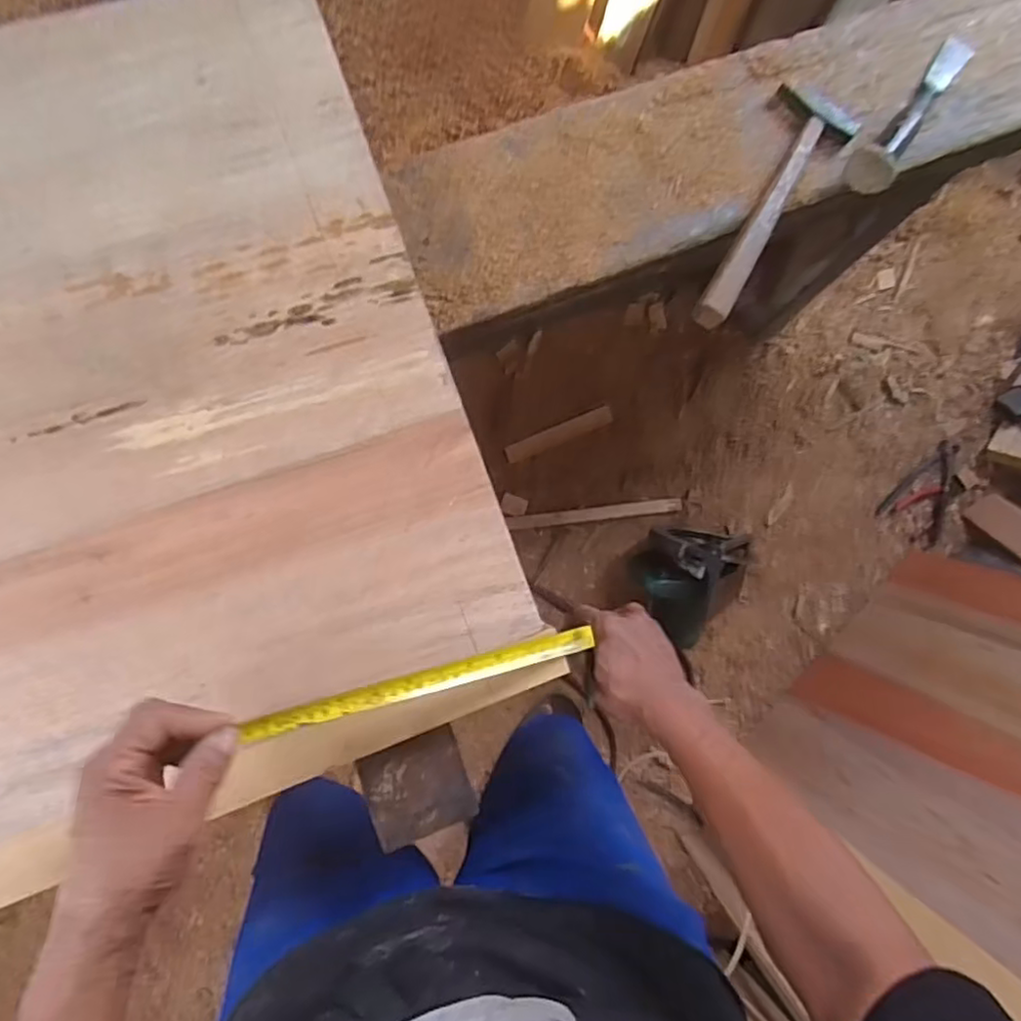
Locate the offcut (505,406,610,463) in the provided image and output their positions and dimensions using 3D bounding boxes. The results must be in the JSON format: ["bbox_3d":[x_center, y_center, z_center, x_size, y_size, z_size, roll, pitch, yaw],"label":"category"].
[{"bbox_3d":[0.091,-0.142,1.221,0.209,0.014,0.033,-23,90,-8],"label":"offcut"}]

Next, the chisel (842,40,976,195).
[{"bbox_3d":[0.429,-0.420,0.682,0.044,0.045,0.231,41,82,-3],"label":"chisel"}]

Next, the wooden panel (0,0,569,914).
[{"bbox_3d":[-0.375,-0.054,0.501,0.652,0.034,0.644,-20,89,-8],"label":"wooden panel"}]

